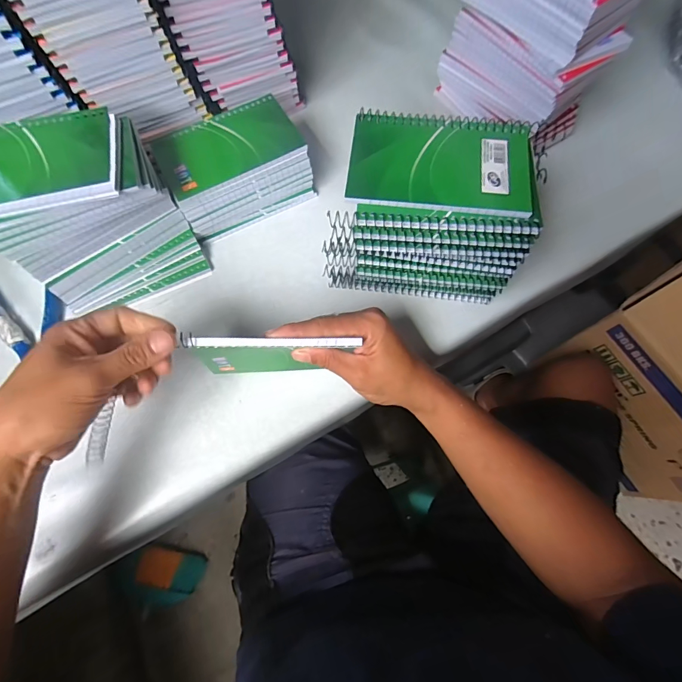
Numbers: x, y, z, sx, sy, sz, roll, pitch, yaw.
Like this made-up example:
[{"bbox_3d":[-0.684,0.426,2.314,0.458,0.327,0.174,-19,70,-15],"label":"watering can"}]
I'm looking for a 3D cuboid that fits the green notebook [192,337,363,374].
[{"bbox_3d":[-0.052,0.014,0.307,0.126,0.076,0.009,-1,71,1],"label":"green notebook"}]

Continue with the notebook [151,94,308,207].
[{"bbox_3d":[-0.107,-0.186,0.363,0.129,0.005,0.079,-30,75,-8],"label":"notebook"}]

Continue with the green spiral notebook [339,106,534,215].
[{"bbox_3d":[0.074,-0.132,0.280,0.132,0.005,0.082,7,71,3],"label":"green spiral notebook"}]

